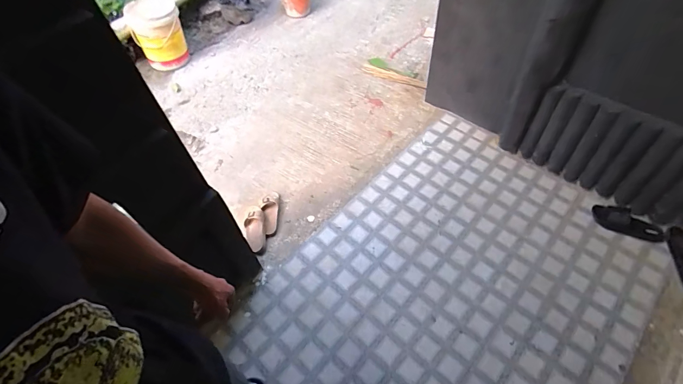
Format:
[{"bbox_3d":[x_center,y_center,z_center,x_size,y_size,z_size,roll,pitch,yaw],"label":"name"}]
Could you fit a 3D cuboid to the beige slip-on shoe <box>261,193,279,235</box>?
[{"bbox_3d":[-0.331,0.101,1.657,0.085,0.063,0.228,-5,56,-3],"label":"beige slip-on shoe"}]

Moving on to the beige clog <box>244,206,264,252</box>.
[{"bbox_3d":[-0.385,0.174,1.595,0.092,0.065,0.216,-13,57,-9],"label":"beige clog"}]

